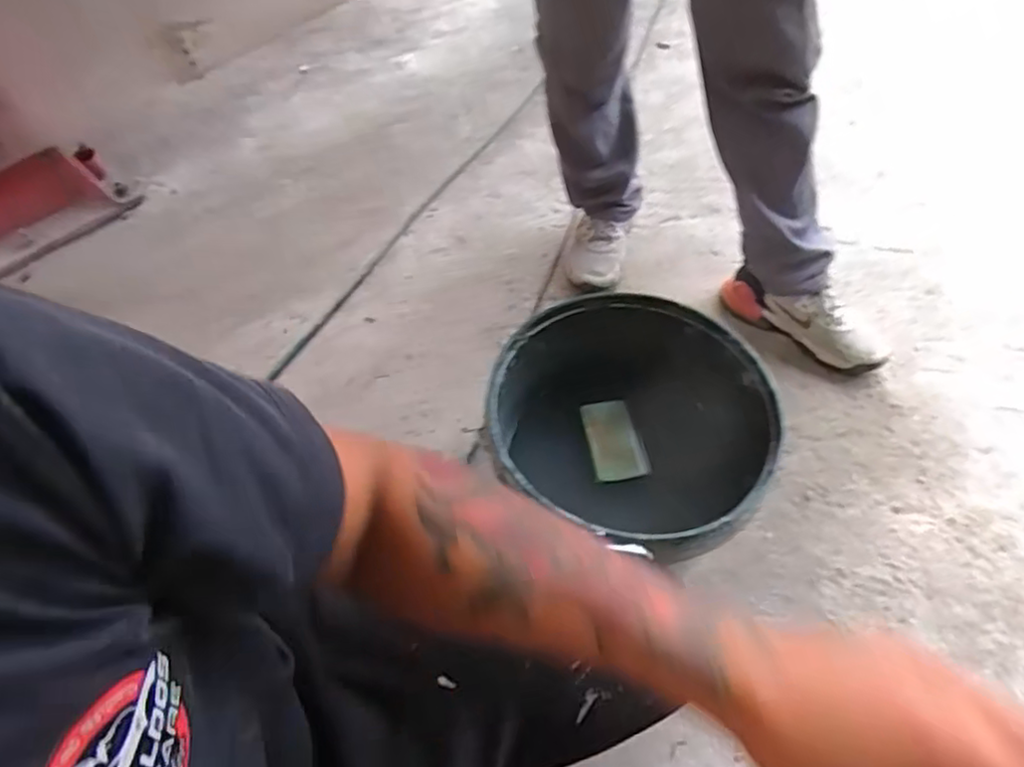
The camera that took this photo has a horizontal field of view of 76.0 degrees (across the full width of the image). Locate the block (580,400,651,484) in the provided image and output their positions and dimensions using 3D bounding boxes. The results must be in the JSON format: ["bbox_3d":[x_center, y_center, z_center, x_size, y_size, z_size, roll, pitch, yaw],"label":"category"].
[{"bbox_3d":[0.128,0.071,0.813,0.066,0.021,0.102,-8,56,-1],"label":"block"}]

